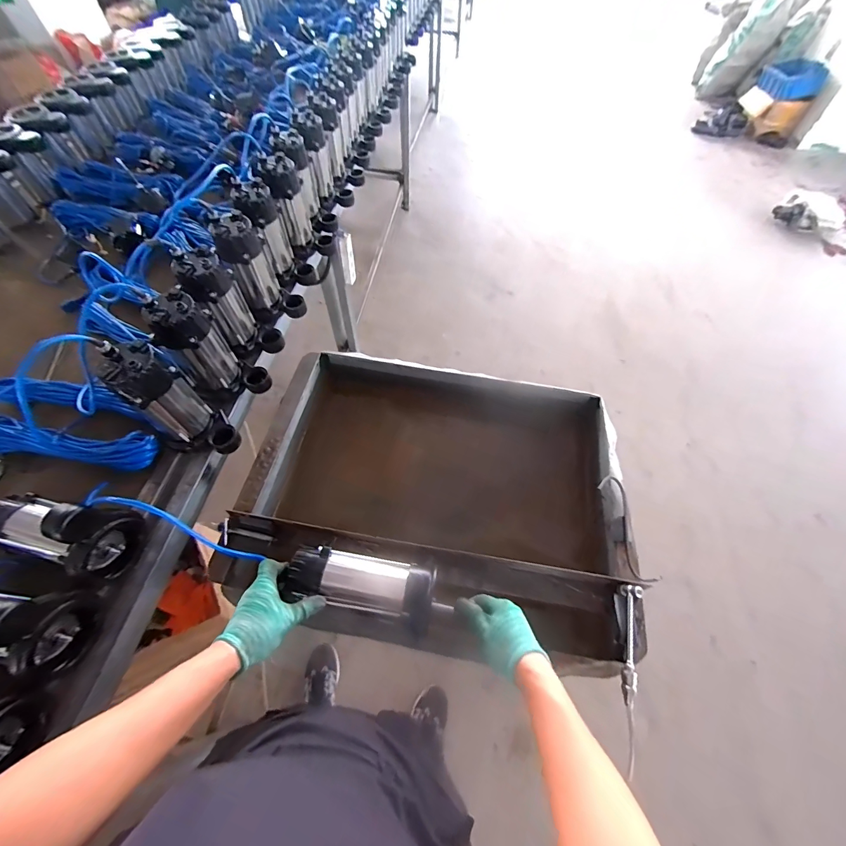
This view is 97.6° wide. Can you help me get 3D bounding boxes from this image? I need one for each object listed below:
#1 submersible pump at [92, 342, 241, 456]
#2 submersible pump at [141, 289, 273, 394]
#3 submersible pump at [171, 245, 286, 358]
[{"bbox_3d":[-0.460,-0.029,0.703,0.160,0.245,0.098,18,61,10],"label":"submersible pump"},{"bbox_3d":[-0.430,-0.145,0.757,0.130,0.220,0.115,27,62,14],"label":"submersible pump"},{"bbox_3d":[-0.422,-0.258,0.831,0.140,0.237,0.096,-21,62,-13],"label":"submersible pump"}]

